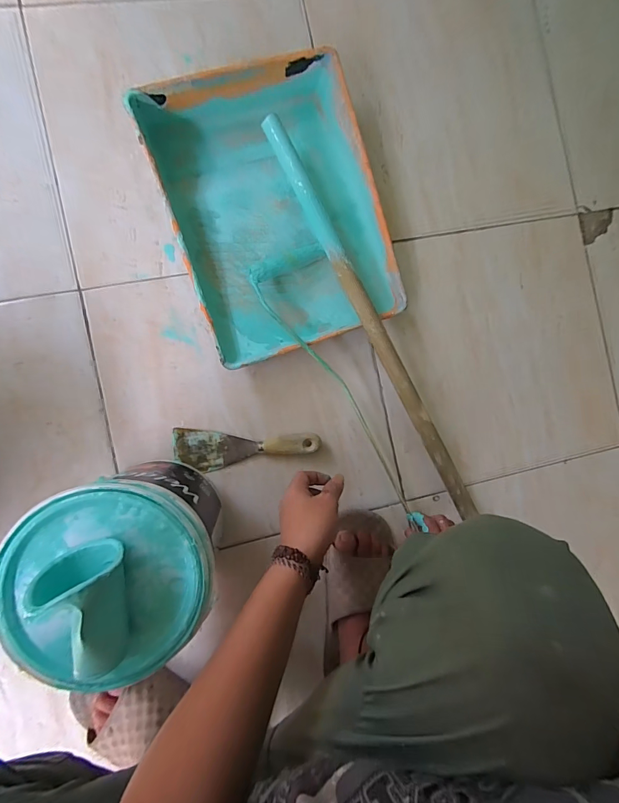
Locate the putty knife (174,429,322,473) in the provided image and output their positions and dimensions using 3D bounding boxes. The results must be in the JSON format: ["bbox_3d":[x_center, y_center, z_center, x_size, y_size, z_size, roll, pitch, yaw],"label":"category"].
[{"bbox_3d":[-0.087,0.069,0.527,0.199,0.024,0.056,2,89,-8],"label":"putty knife"}]

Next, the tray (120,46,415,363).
[{"bbox_3d":[-0.031,-0.256,0.518,0.294,0.070,0.348,-21,92,-8],"label":"tray"}]

